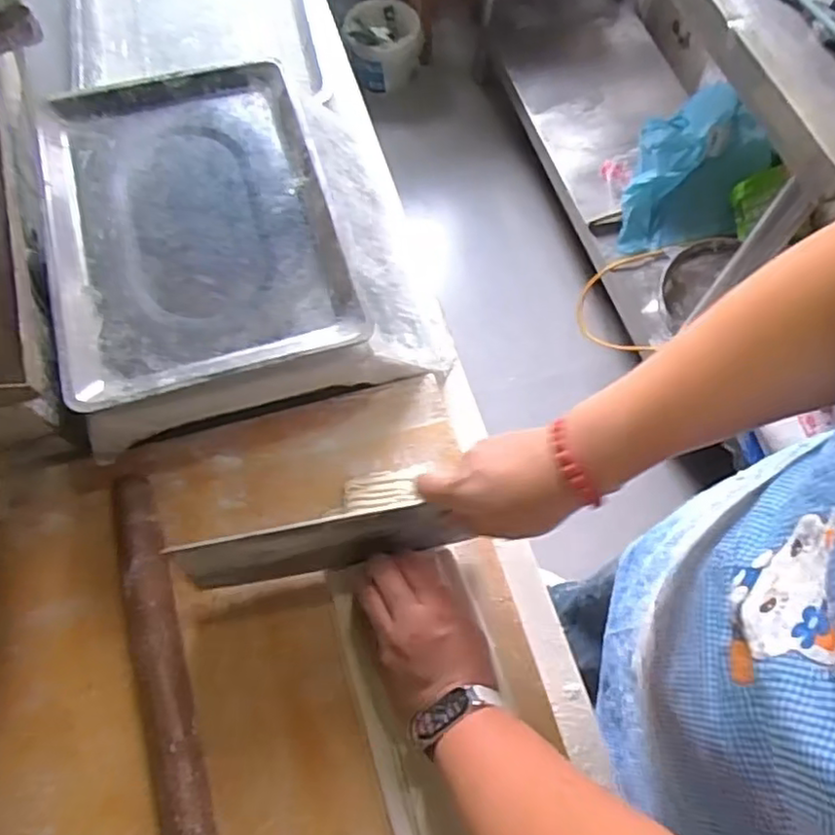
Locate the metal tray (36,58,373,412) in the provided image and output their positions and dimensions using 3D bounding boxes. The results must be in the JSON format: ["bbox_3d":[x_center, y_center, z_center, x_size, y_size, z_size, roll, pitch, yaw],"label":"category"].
[{"bbox_3d":[-0.198,-0.176,0.576,0.240,0.024,0.323,-16,68,-7],"label":"metal tray"}]

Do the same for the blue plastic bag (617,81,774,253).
[{"bbox_3d":[0.592,-0.555,1.412,0.288,0.192,0.325,0,66,-1],"label":"blue plastic bag"}]

